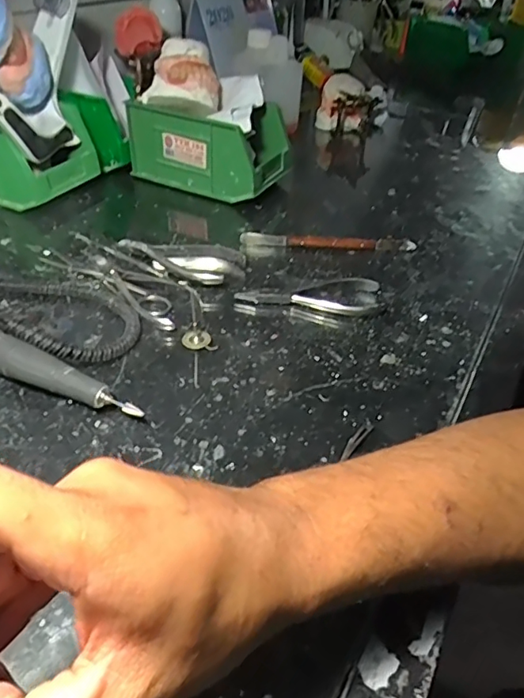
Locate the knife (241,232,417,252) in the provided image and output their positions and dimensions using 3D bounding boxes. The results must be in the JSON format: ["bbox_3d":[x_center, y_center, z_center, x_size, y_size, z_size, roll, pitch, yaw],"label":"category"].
[{"bbox_3d":[0.067,-0.106,0.526,0.172,0.013,0.016,3,40,-1],"label":"knife"}]

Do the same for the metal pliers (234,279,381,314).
[{"bbox_3d":[0.040,-0.047,0.455,0.122,0.011,0.044,4,40,0],"label":"metal pliers"}]

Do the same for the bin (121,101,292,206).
[{"bbox_3d":[-0.059,-0.241,0.617,0.164,0.086,0.096,20,43,18],"label":"bin"}]

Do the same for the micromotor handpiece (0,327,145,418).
[{"bbox_3d":[-0.155,0.012,0.354,0.165,0.031,0.025,18,42,16],"label":"micromotor handpiece"}]

